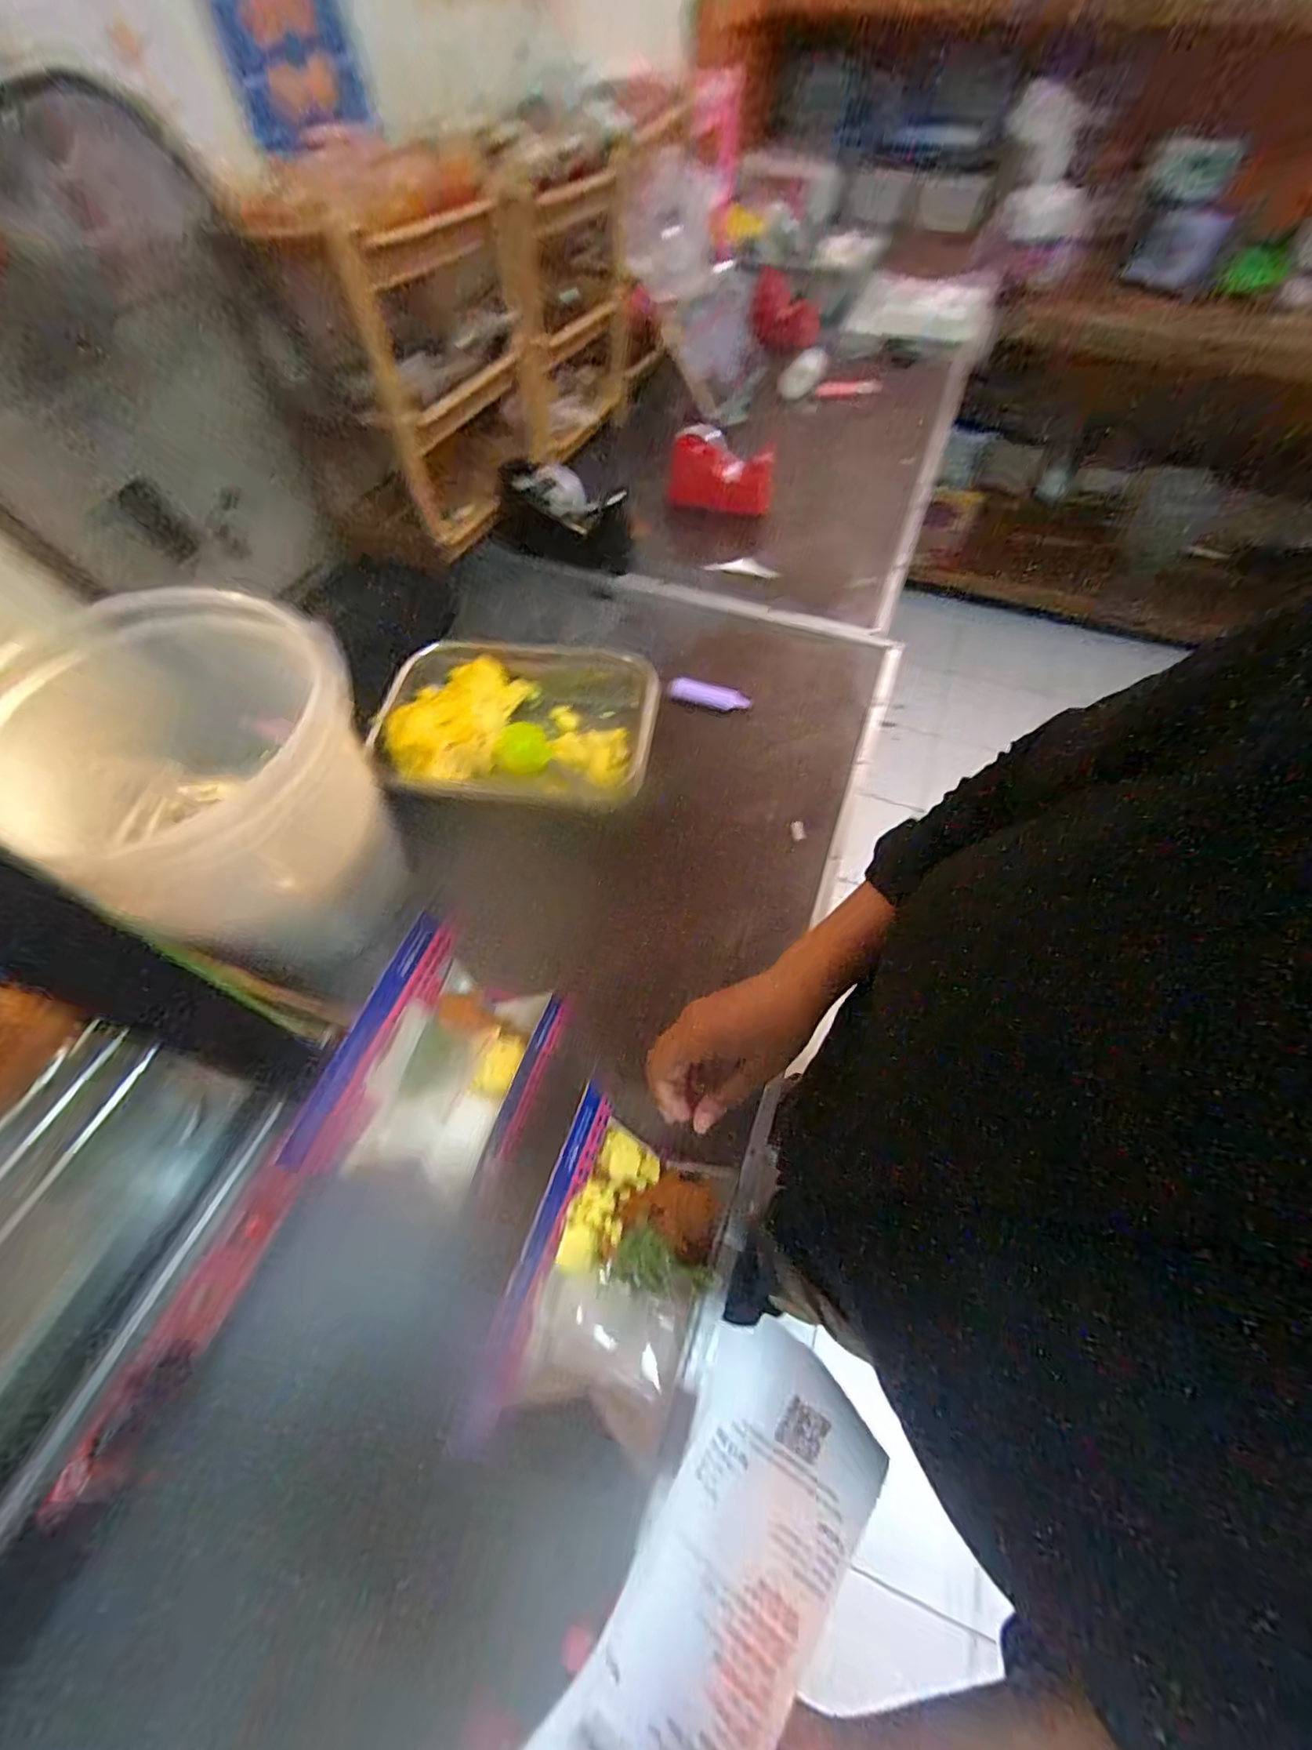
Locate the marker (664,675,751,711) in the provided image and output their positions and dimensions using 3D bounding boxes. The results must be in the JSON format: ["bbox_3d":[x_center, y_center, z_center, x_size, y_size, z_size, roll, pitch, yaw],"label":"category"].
[{"bbox_3d":[0.064,-0.219,0.728,0.099,0.022,0.024,13,60,7],"label":"marker"}]

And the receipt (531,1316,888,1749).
[{"bbox_3d":[-0.003,0.300,0.208,0.066,0.043,0.282,39,41,21],"label":"receipt"}]

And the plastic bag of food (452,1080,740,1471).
[{"bbox_3d":[-0.031,0.269,0.409,0.125,0.033,0.199,17,60,10],"label":"plastic bag of food"}]

